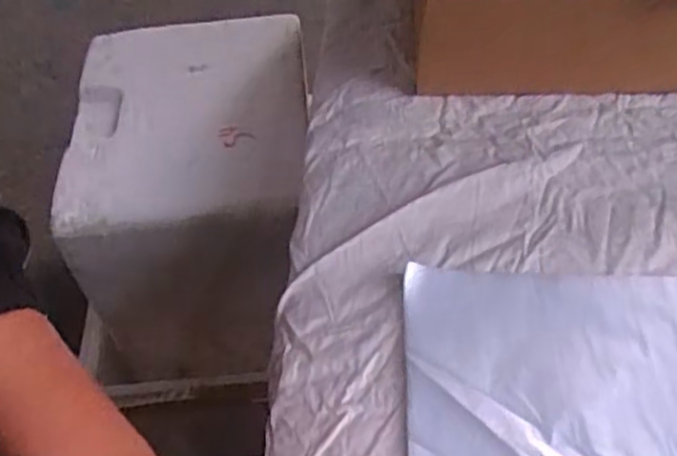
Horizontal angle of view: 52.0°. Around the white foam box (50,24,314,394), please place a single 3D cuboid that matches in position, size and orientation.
[{"bbox_3d":[-0.161,-0.046,0.868,0.251,0.285,0.309,-6,50,-2],"label":"white foam box"}]

